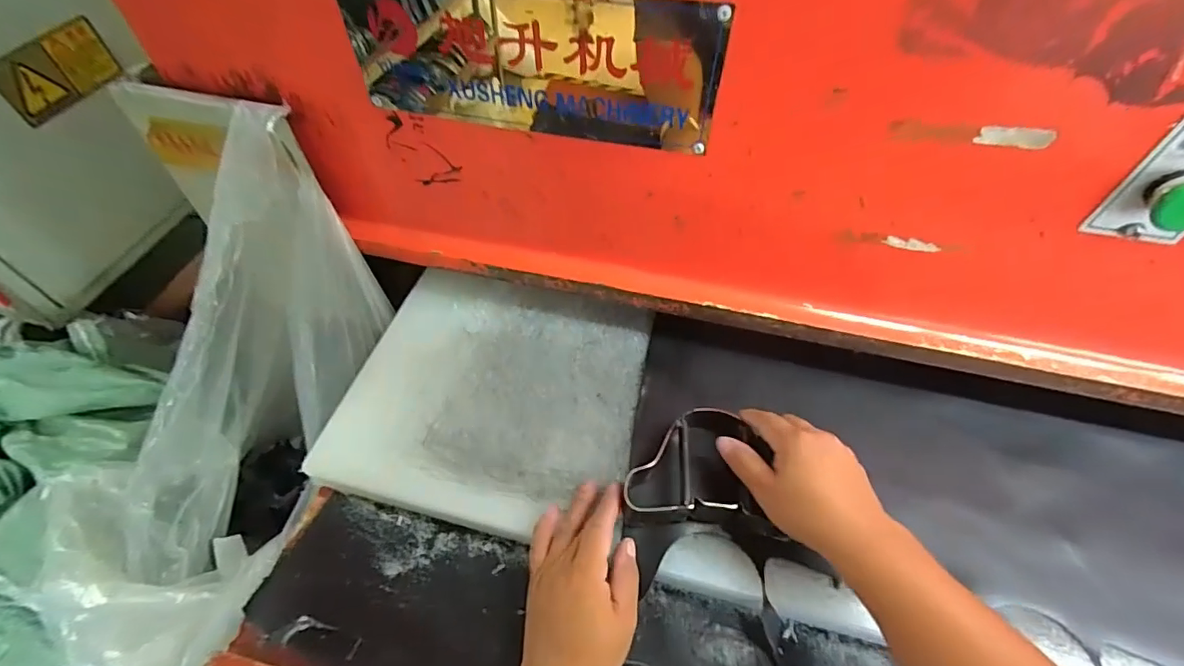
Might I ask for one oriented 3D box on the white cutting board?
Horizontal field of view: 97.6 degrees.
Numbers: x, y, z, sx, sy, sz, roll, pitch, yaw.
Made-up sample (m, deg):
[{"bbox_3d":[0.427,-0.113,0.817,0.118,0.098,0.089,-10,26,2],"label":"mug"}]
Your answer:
[{"bbox_3d":[-0.092,0.054,0.508,0.270,0.015,0.255,11,54,6],"label":"white cutting board"}]

